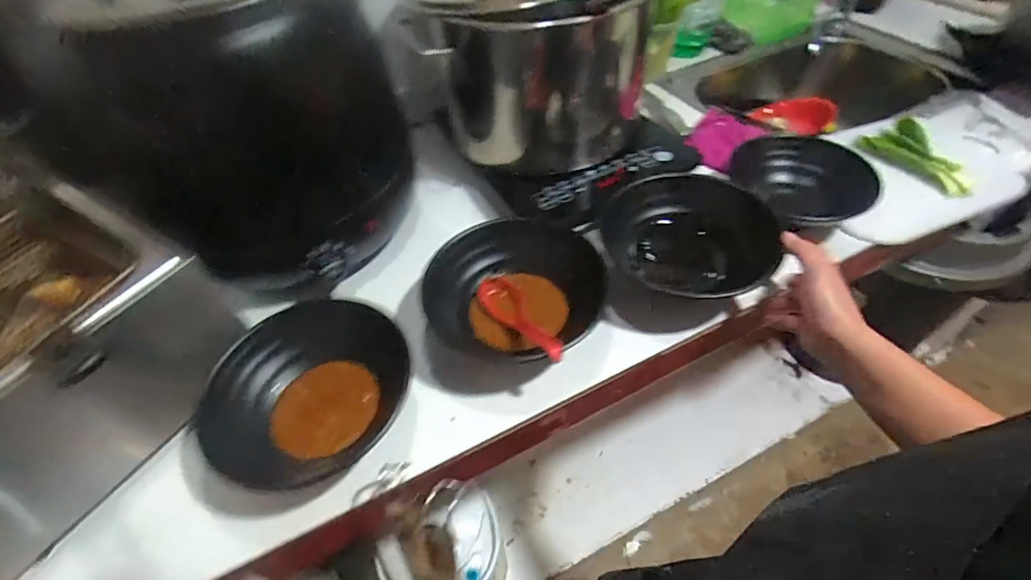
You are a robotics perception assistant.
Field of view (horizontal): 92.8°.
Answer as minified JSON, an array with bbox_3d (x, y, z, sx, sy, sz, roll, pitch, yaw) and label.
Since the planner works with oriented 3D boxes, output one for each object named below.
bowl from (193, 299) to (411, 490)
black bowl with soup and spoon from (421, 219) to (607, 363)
[{"bbox_3d":[-0.200,0.099,0.482,0.157,0.064,0.194,20,54,21],"label":"bowl"},{"bbox_3d":[-0.001,-0.002,0.569,0.174,0.086,0.175,-3,49,4],"label":"black bowl with soup and spoon"}]

